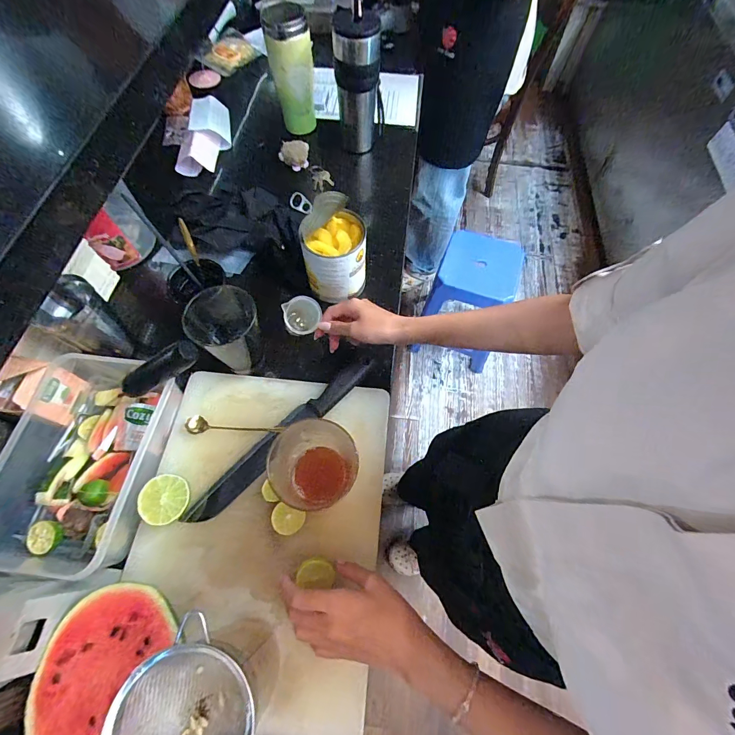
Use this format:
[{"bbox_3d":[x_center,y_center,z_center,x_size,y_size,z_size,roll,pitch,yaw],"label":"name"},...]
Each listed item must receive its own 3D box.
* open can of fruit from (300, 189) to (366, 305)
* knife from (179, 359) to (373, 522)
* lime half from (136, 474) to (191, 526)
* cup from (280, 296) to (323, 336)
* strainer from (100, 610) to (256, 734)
[{"bbox_3d":[-0.050,-0.192,0.573,0.093,0.155,0.098,0,64,-1],"label":"open can of fruit"},{"bbox_3d":[-0.111,0.093,0.503,0.312,0.016,0.033,-41,71,-18],"label":"knife"},{"bbox_3d":[-0.250,0.162,0.450,0.056,0.026,0.056,7,68,-18],"label":"lime half"},{"bbox_3d":[-0.095,-0.074,0.530,0.052,0.032,0.053,-1,93,-10],"label":"cup"},{"bbox_3d":[-0.132,0.257,0.261,0.100,0.038,0.093,0,64,-1],"label":"strainer"}]

